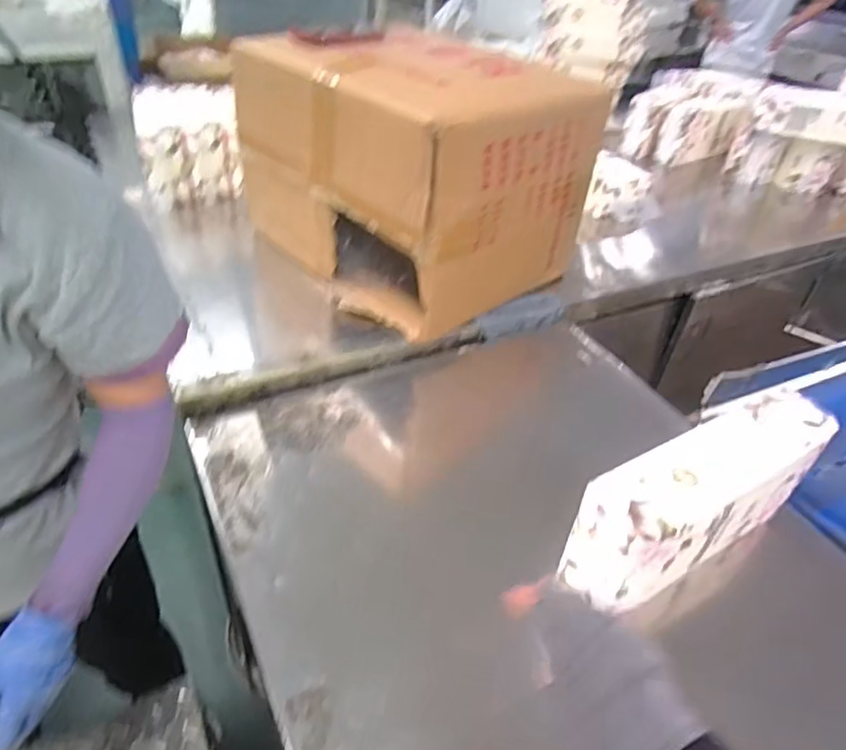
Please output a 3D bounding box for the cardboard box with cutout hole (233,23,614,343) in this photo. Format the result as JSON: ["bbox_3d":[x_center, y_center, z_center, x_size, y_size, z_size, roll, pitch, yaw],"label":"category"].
[{"bbox_3d":[-0.020,-0.395,1.118,0.419,0.368,0.519,-28,50,-34],"label":"cardboard box with cutout hole"}]

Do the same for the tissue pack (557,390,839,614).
[{"bbox_3d":[0.329,0.145,0.712,0.358,0.156,0.096,-21,46,-20],"label":"tissue pack"}]

